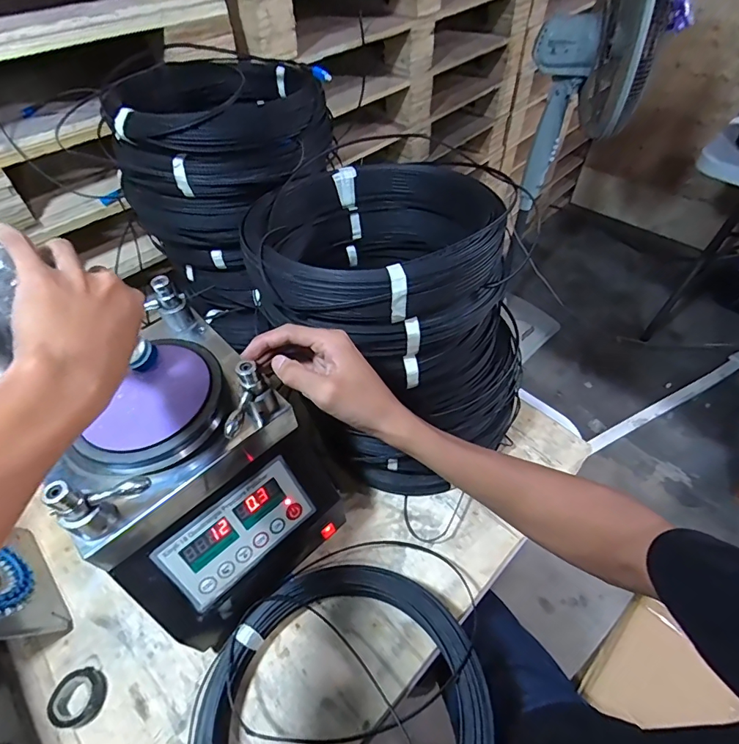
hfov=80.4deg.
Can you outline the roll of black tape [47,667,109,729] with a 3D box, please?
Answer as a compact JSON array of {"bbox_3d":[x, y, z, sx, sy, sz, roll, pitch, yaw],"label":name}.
[{"bbox_3d":[-0.325,0.362,0.488,0.055,0.017,0.053,-1,52,1],"label":"roll of black tape"}]

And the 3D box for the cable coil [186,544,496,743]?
[{"bbox_3d":[-0.016,0.344,0.465,0.283,0.067,0.342,25,57,20],"label":"cable coil"}]

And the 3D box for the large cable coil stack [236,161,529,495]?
[{"bbox_3d":[0.027,-0.062,0.606,0.345,0.344,0.274,29,58,22],"label":"large cable coil stack"}]

